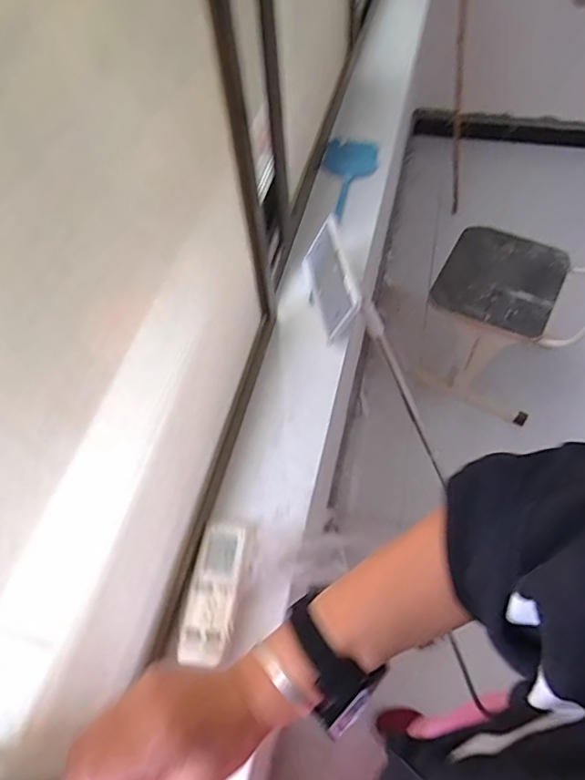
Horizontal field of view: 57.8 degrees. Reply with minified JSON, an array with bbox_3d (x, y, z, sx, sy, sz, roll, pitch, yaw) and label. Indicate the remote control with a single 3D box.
[{"bbox_3d":[-0.086,0.216,0.581,0.051,0.013,0.146,3,57,5],"label":"remote control"}]

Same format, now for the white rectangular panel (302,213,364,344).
[{"bbox_3d":[0.053,-0.160,0.780,0.019,0.101,0.167,2,57,-29],"label":"white rectangular panel"}]

